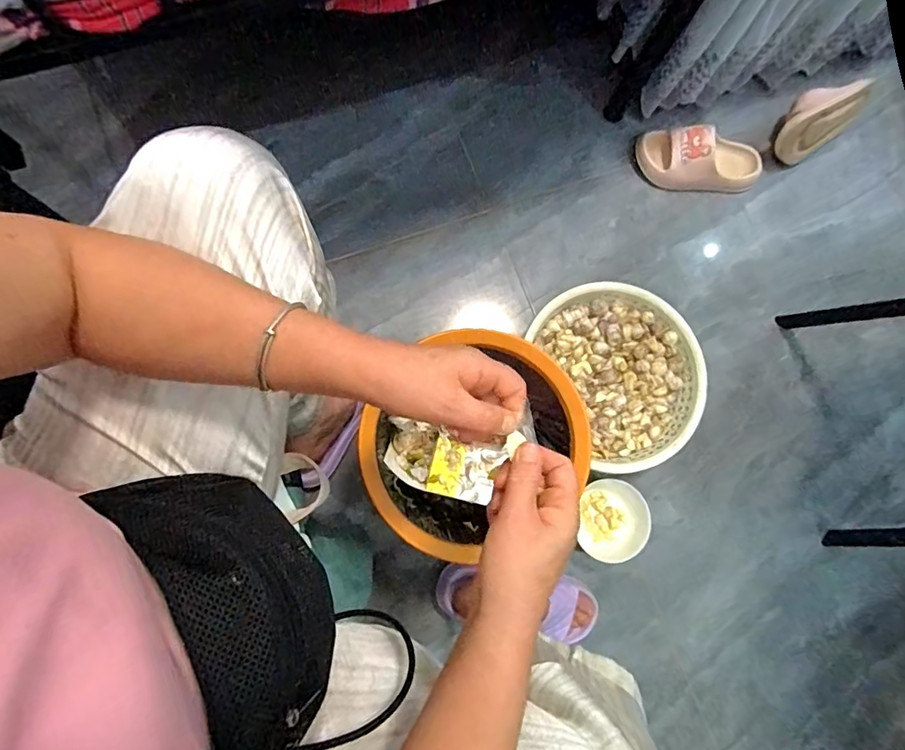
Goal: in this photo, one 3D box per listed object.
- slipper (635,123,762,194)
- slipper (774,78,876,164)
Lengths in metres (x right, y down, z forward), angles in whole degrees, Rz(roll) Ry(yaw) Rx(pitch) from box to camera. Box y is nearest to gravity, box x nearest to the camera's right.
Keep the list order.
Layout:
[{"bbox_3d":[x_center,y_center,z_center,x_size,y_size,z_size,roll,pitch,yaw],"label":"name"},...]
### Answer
[{"bbox_3d":[0.459,-0.394,0.930,0.233,0.081,0.092,7,79,-3],"label":"slipper"},{"bbox_3d":[0.682,-0.480,0.949,0.200,0.102,0.095,-37,84,-10],"label":"slipper"}]

